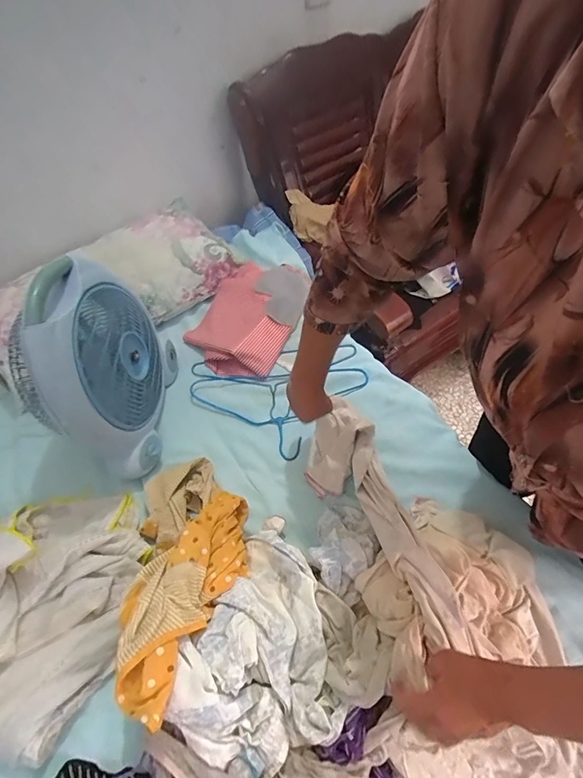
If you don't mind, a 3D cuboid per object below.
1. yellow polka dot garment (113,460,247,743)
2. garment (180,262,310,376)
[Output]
[{"bbox_3d":[-0.171,0.268,0.609,0.189,0.075,0.400,-6,35,0],"label":"yellow polka dot garment"},{"bbox_3d":[-0.111,-0.197,0.990,0.248,0.067,0.365,16,58,18],"label":"garment"}]

